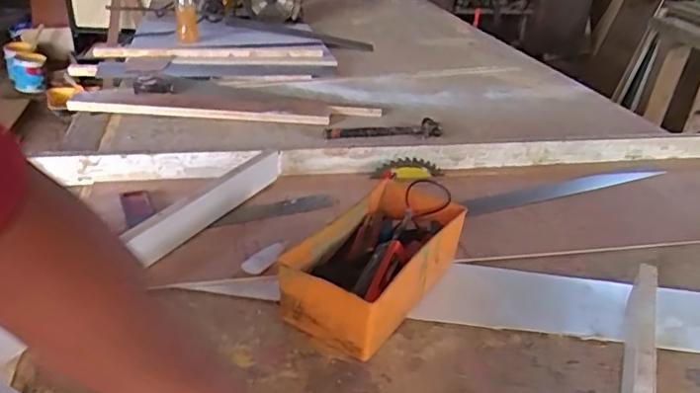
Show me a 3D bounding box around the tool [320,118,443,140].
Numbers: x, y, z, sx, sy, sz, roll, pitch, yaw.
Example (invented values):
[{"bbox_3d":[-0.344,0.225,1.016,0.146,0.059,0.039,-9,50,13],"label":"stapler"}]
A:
[{"bbox_3d":[0.070,-0.137,1.143,0.239,0.019,0.051,-4,29,-15],"label":"tool"}]

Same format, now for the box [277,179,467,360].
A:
[{"bbox_3d":[0.032,0.077,0.670,0.114,0.097,0.228,20,32,28],"label":"box"}]

